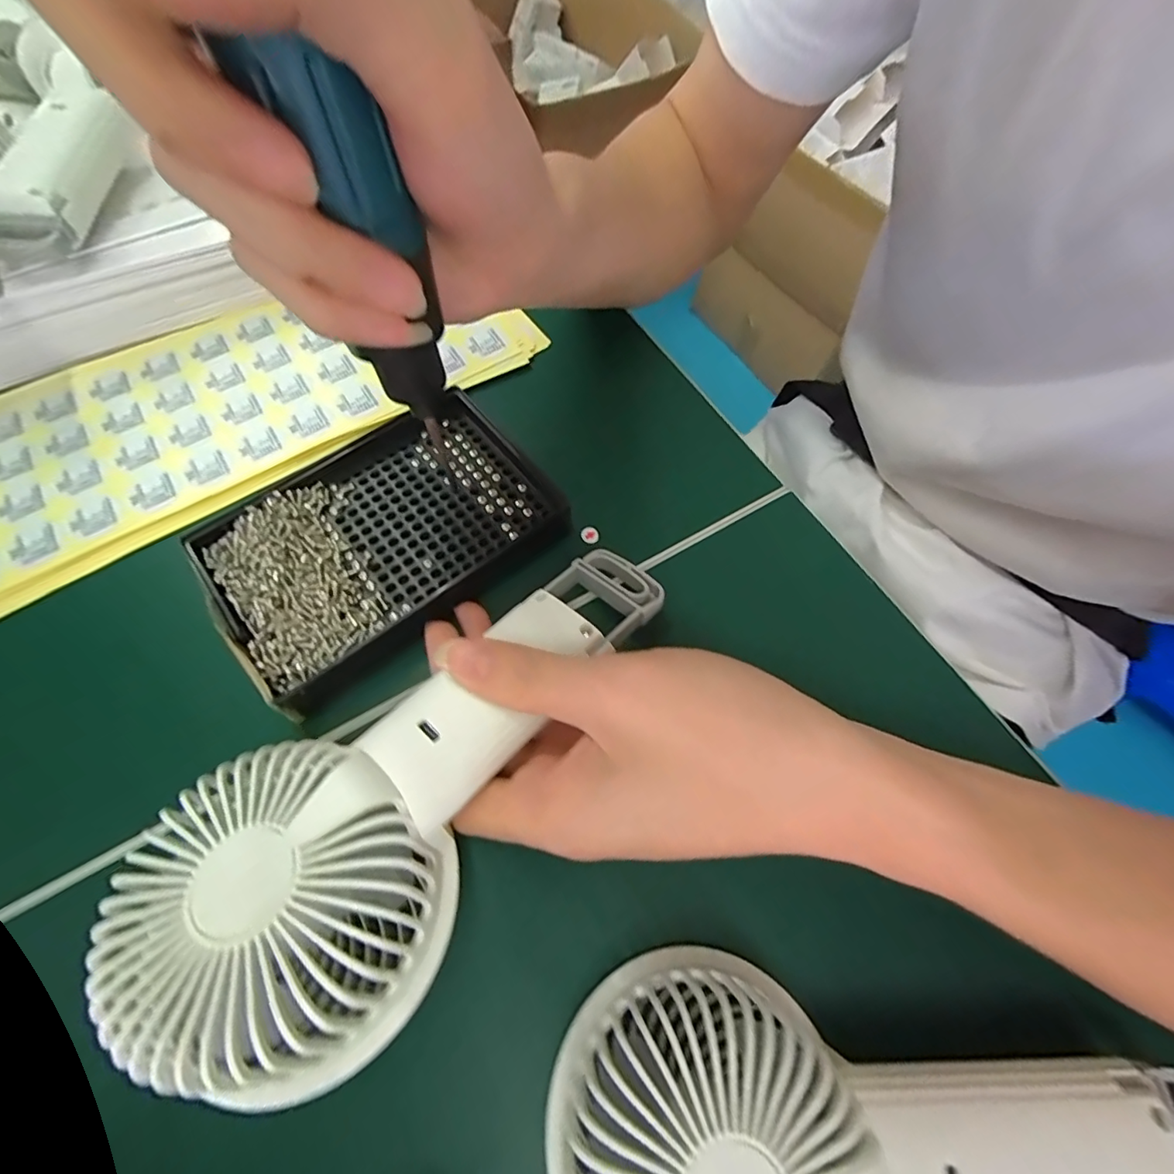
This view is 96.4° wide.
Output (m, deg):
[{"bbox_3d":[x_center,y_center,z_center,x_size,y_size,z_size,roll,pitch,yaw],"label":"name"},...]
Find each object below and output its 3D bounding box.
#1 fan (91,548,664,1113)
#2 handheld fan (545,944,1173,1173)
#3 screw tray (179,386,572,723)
[{"bbox_3d":[-0.045,0.051,0.175,0.081,0.034,0.191,37,57,15],"label":"fan"},{"bbox_3d":[0.082,0.159,0.144,0.180,0.047,0.076,8,65,2],"label":"handheld fan"},{"bbox_3d":[-0.087,-0.023,0.232,0.143,0.018,0.096,-40,72,-18],"label":"screw tray"}]

